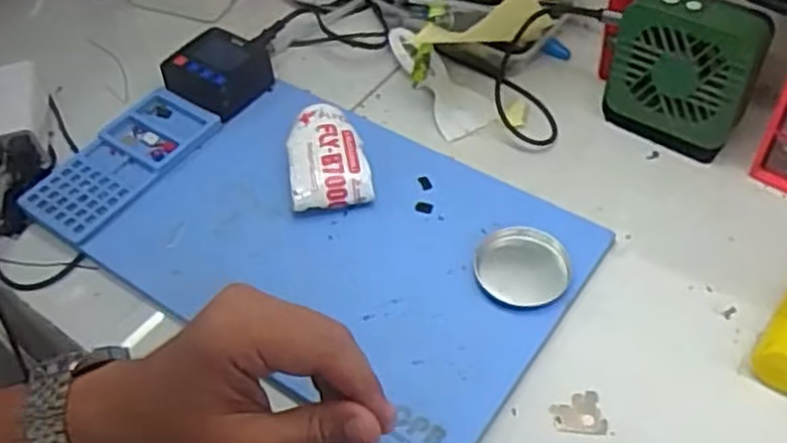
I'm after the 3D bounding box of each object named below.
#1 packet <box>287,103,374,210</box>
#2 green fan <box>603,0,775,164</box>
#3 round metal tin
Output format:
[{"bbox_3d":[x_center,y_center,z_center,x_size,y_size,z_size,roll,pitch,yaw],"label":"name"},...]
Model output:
[{"bbox_3d":[-0.049,-0.047,0.585,0.058,0.032,0.081,-9,50,-3],"label":"packet"},{"bbox_3d":[0.213,-0.109,0.581,0.103,0.112,0.046,27,57,24],"label":"green fan"},{"bbox_3d":[0.086,0.031,0.527,0.059,0.008,0.062,-2,50,3],"label":"round metal tin"}]

